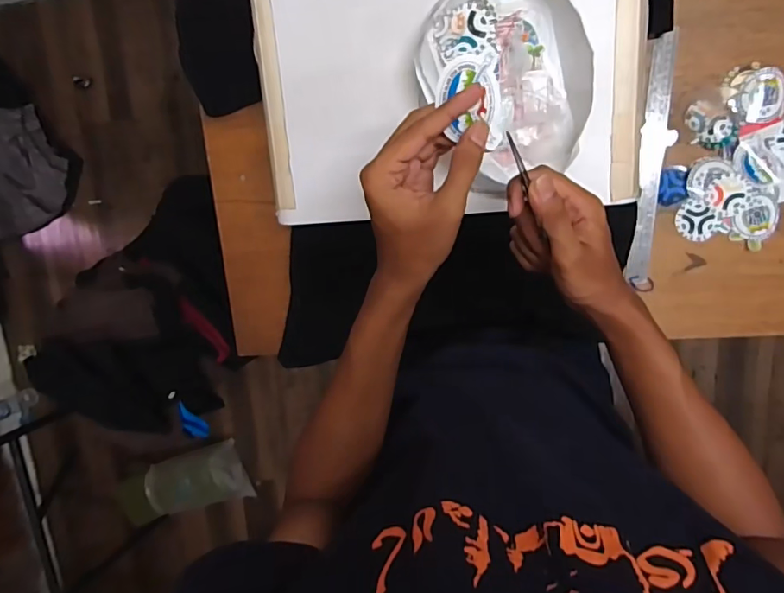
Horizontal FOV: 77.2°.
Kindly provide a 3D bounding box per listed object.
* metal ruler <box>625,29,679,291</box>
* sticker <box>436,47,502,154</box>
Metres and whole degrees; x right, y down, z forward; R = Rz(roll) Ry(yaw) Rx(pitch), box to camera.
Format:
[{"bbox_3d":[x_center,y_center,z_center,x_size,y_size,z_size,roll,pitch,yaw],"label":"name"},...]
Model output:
[{"bbox_3d":[0.345,-0.171,0.654,0.032,0.006,0.323,2,102,9],"label":"metal ruler"},{"bbox_3d":[0.054,-0.134,0.343,0.043,0.006,0.062,-8,115,4],"label":"sticker"}]

